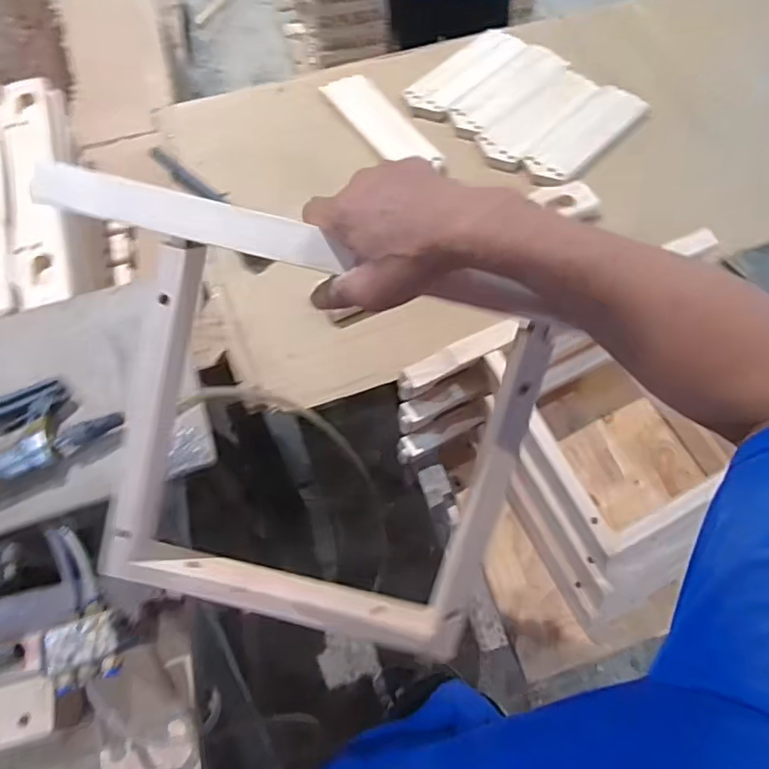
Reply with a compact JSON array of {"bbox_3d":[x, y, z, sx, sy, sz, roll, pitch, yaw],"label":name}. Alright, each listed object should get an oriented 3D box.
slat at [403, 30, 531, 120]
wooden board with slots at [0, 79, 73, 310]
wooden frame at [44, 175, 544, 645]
[{"bbox_3d":[0.150,-0.609,1.094,0.100,0.017,0.274,38,68,17],"label":"slat"},{"bbox_3d":[-0.535,-0.320,0.849,0.072,0.024,0.473,-17,64,-9],"label":"wooden board with slots"},{"bbox_3d":[-0.081,0.038,0.436,0.354,0.041,0.314,13,105,-1],"label":"wooden frame"}]

